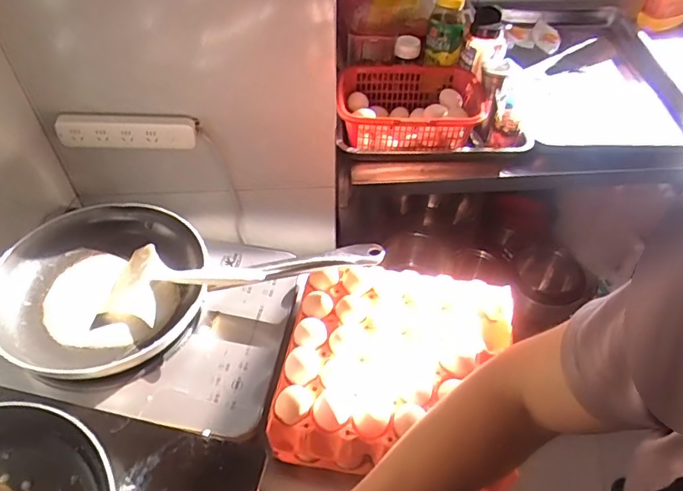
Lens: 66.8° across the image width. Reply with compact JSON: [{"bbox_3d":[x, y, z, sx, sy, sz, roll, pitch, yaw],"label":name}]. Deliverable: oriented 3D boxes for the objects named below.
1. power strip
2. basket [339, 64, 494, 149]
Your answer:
[{"bbox_3d":[-0.374,-0.199,0.903,0.230,0.056,0.031,-1,49,-3],"label":"power strip"},{"bbox_3d":[0.135,-0.274,1.045,0.284,0.093,0.201,4,49,2],"label":"basket"}]

